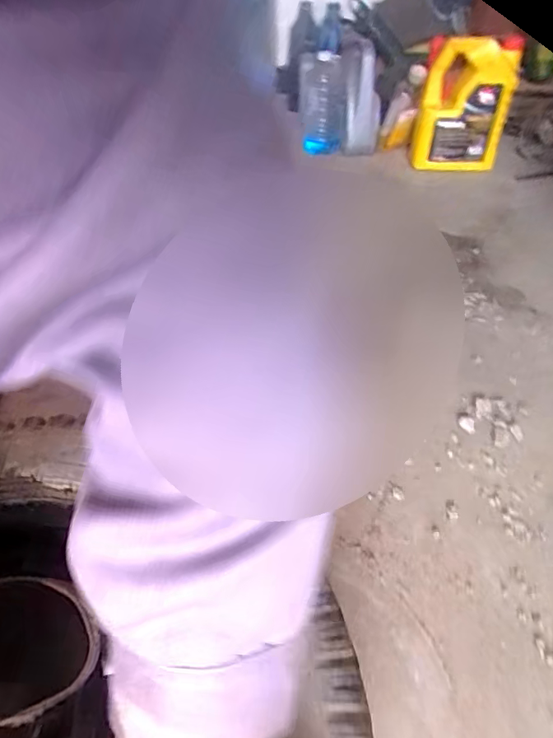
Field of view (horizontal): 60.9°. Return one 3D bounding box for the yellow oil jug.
[{"bbox_3d":[0.488,-0.689,1.236,0.222,0.288,0.110,12,45,13],"label":"yellow oil jug"}]

